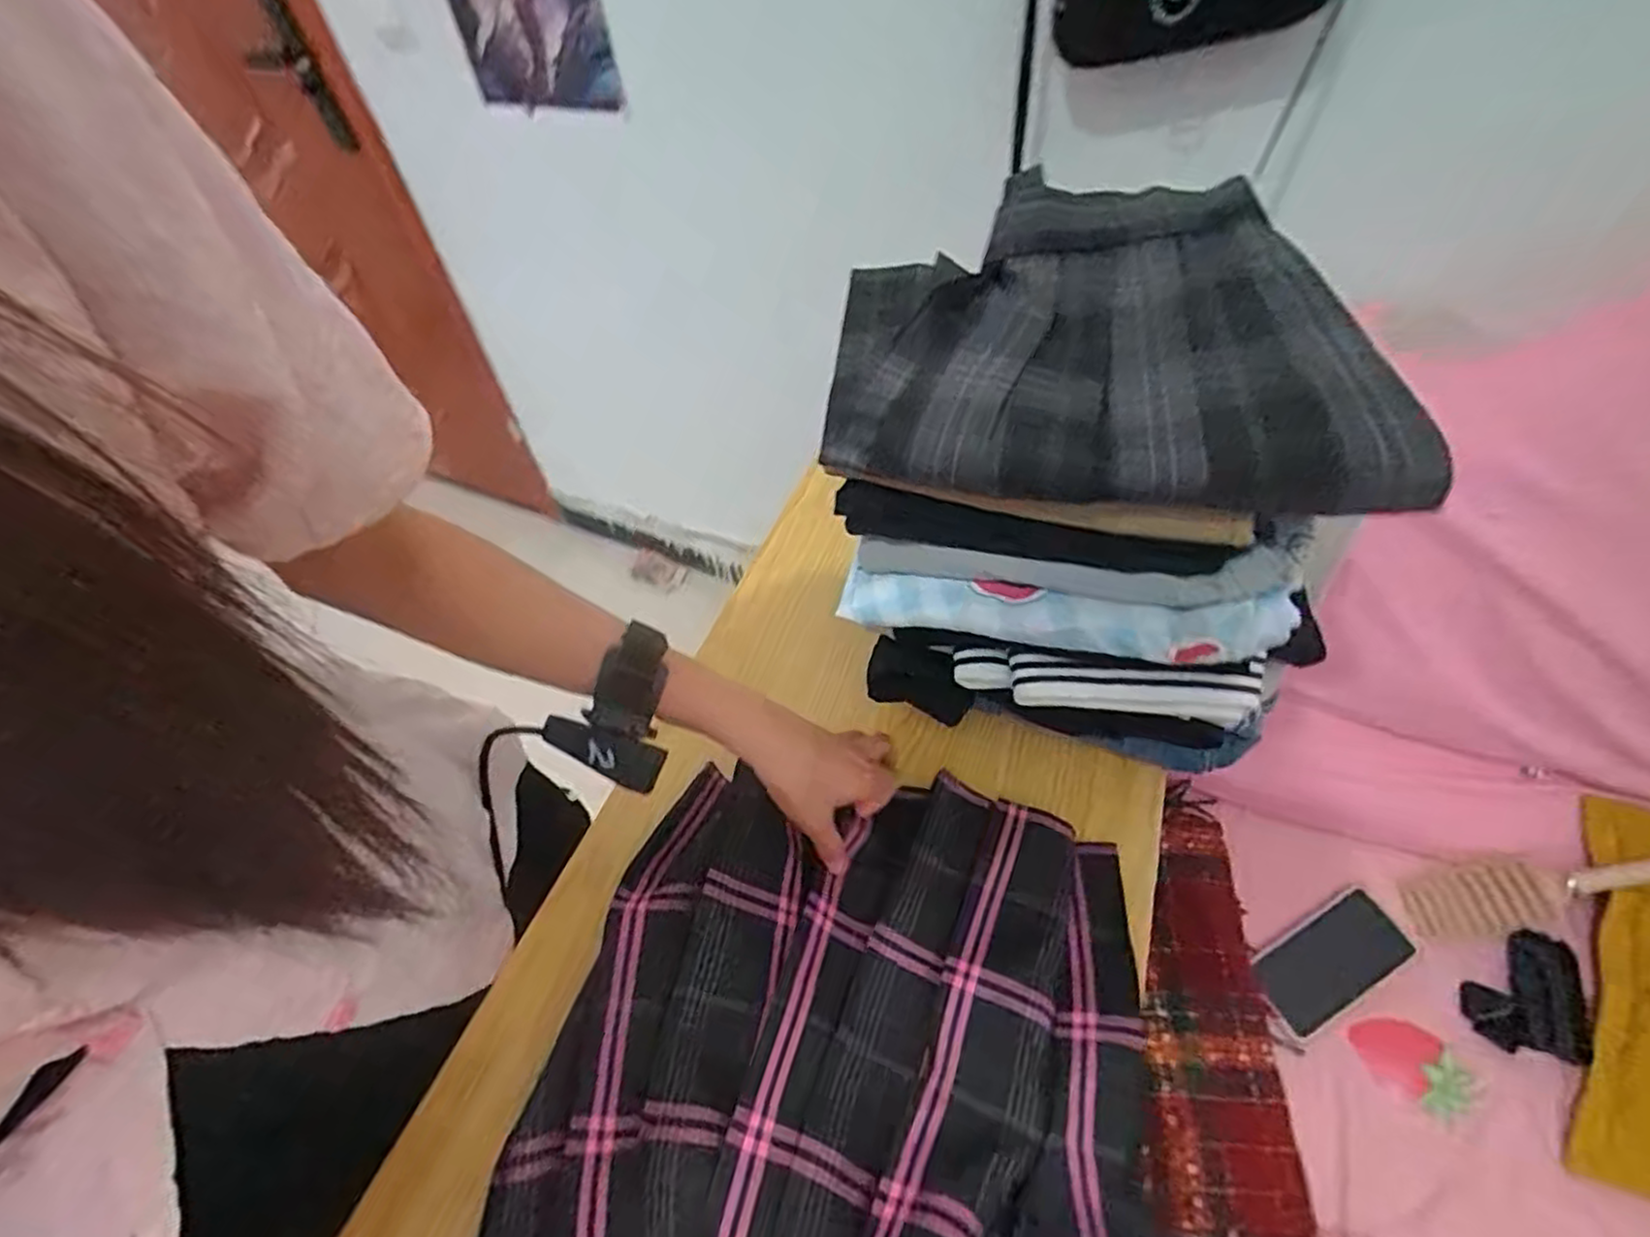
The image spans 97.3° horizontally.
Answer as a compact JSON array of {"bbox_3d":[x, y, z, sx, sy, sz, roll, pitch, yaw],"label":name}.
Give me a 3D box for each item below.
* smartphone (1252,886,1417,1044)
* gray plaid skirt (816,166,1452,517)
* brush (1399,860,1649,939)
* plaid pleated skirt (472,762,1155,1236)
[{"bbox_3d":[0.506,0.344,0.729,0.157,0.007,0.076,-31,62,-8],"label":"smartphone"},{"bbox_3d":[0.151,-0.159,0.405,0.299,0.075,0.199,10,52,13],"label":"gray plaid skirt"},{"bbox_3d":[0.706,0.261,0.705,0.239,0.032,0.061,-23,44,27],"label":"brush"},{"bbox_3d":[0.005,0.274,0.395,0.317,0.068,0.415,9,52,13],"label":"plaid pleated skirt"}]

